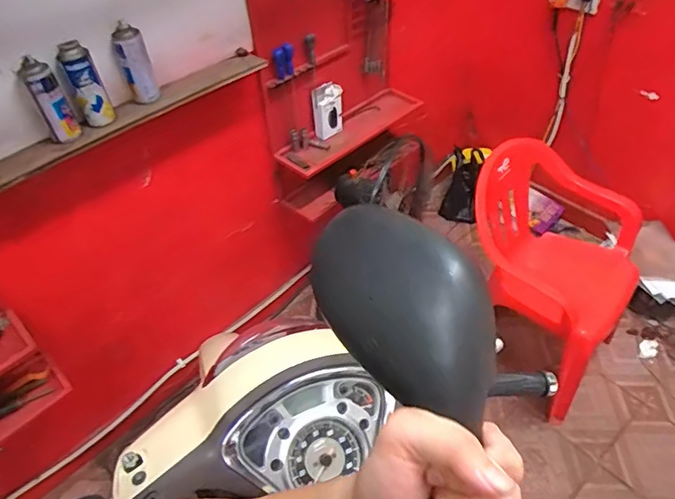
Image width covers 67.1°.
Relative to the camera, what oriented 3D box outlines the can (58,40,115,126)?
[{"bbox_3d":[-0.535,-0.345,1.085,0.069,0.172,0.054,-23,49,-17],"label":"can"}]

